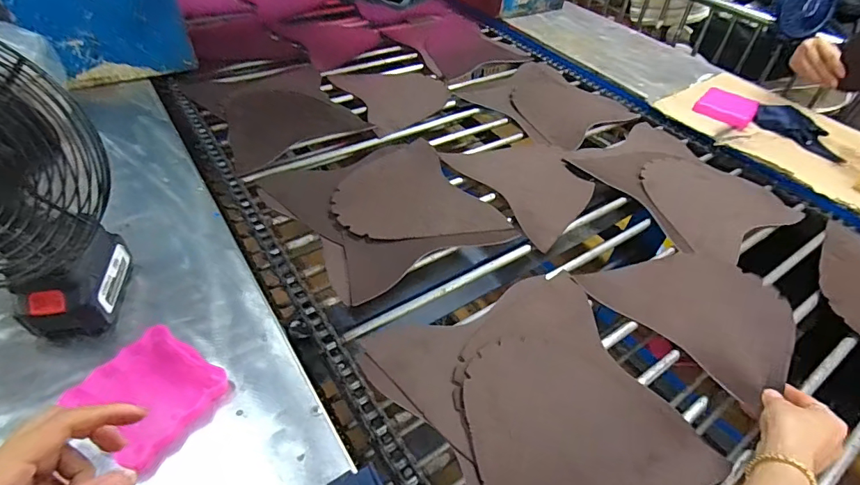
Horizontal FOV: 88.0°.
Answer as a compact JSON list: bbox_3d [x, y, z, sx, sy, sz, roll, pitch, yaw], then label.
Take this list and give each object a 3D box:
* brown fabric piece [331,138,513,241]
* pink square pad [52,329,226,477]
[{"bbox_3d":[-0.040,-0.072,0.702,0.217,0.016,0.248,-23,53,-24],"label":"brown fabric piece"},{"bbox_3d":[-0.269,0.145,0.432,0.117,0.018,0.102,27,50,20],"label":"pink square pad"}]

